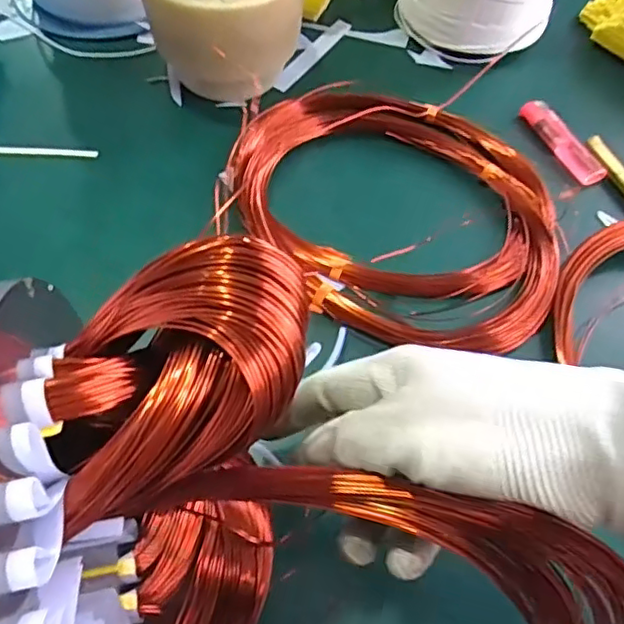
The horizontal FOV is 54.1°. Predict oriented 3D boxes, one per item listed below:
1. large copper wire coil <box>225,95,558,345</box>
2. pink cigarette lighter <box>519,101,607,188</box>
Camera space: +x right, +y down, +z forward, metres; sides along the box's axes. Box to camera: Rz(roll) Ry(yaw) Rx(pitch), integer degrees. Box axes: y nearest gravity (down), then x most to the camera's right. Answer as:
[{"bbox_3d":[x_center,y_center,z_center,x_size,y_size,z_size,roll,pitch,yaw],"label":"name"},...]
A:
[{"bbox_3d":[0.061,-0.071,0.395,0.182,0.020,0.221,-29,66,-18],"label":"large copper wire coil"},{"bbox_3d":[0.179,-0.122,0.437,0.020,0.009,0.079,-20,63,-14],"label":"pink cigarette lighter"}]

